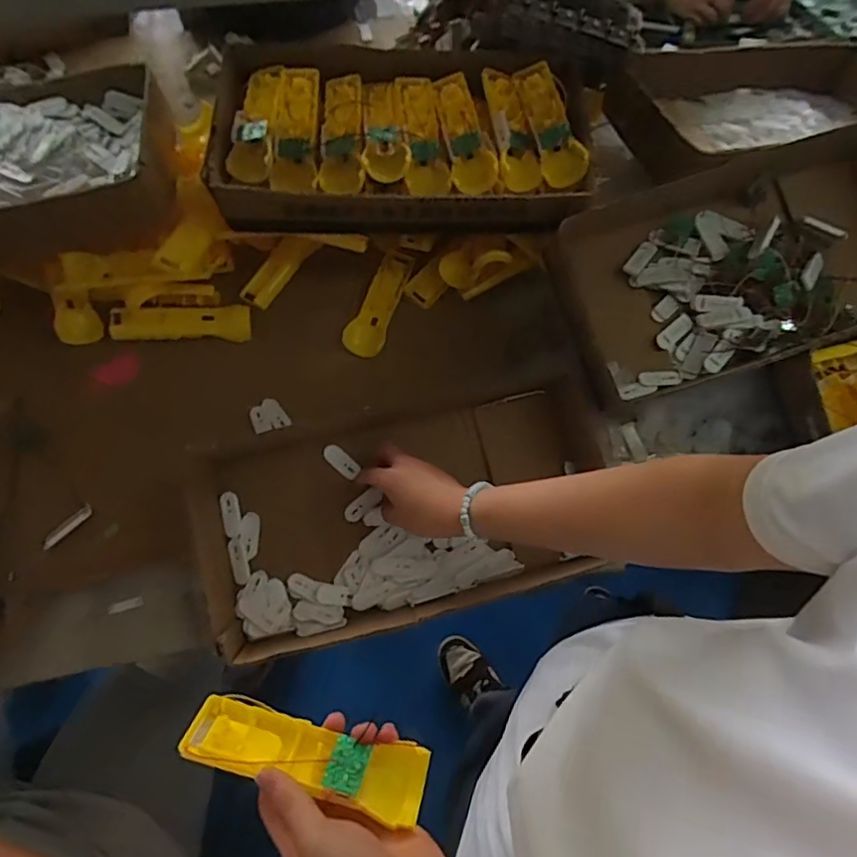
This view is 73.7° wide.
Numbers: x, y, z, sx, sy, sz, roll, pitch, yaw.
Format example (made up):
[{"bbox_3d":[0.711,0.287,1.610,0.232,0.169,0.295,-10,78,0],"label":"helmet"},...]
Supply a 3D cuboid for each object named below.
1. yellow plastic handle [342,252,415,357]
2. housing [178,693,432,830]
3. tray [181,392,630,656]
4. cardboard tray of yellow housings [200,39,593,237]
[{"bbox_3d":[-0.063,-0.165,0.745,0.049,0.028,0.158,16,68,4],"label":"yellow plastic handle"},{"bbox_3d":[-0.083,0.222,0.389,0.162,0.026,0.045,12,27,7],"label":"housing"},{"bbox_3d":[-0.033,0.090,0.629,0.440,0.056,0.239,-11,69,-7],"label":"tray"},{"bbox_3d":[-0.014,-0.356,0.680,0.445,0.074,0.277,0,68,-3],"label":"cardboard tray of yellow housings"}]

